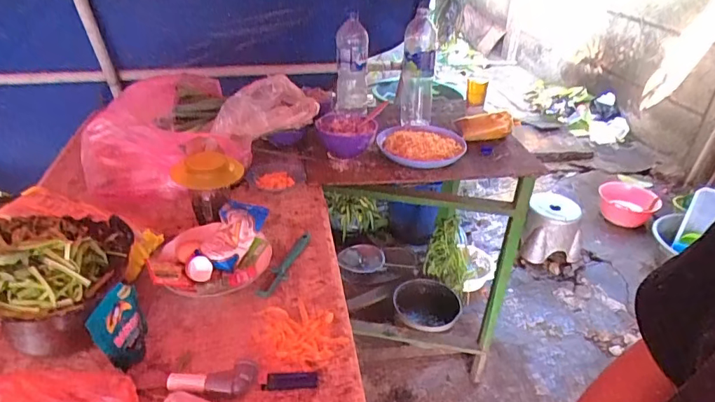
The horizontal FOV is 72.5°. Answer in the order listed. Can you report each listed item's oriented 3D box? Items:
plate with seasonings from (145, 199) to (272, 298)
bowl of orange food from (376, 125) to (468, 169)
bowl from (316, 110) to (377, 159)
[{"bbox_3d":[-0.245,0.089,0.827,0.189,0.068,0.177,-4,34,-10],"label":"plate with seasonings"},{"bbox_3d":[0.162,-0.148,1.240,0.216,0.046,0.188,7,32,8],"label":"bowl of orange food"},{"bbox_3d":[-0.027,-0.164,1.222,0.144,0.077,0.132,2,32,-1],"label":"bowl"}]

